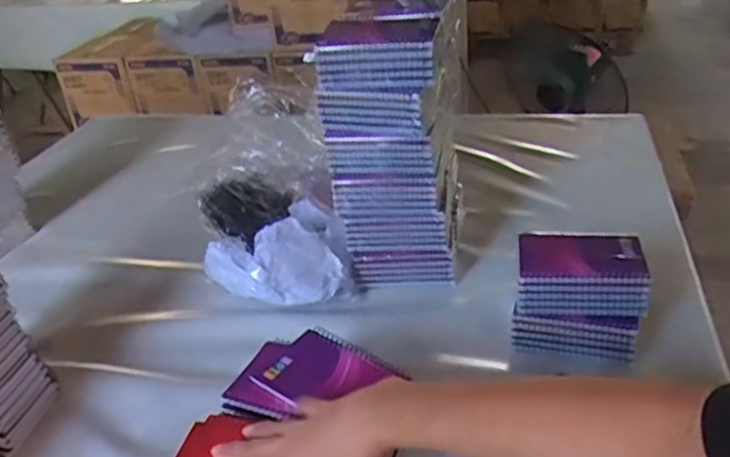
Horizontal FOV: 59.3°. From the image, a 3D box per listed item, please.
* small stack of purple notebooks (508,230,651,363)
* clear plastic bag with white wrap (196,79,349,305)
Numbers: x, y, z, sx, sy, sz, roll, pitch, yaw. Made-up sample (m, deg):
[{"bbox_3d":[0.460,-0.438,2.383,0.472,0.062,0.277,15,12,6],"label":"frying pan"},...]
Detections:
[{"bbox_3d":[0.238,0.080,0.726,0.130,0.130,0.089,4,33,14],"label":"small stack of purple notebooks"},{"bbox_3d":[-0.130,-0.050,0.856,0.185,0.193,0.231,-8,32,-4],"label":"clear plastic bag with white wrap"}]

